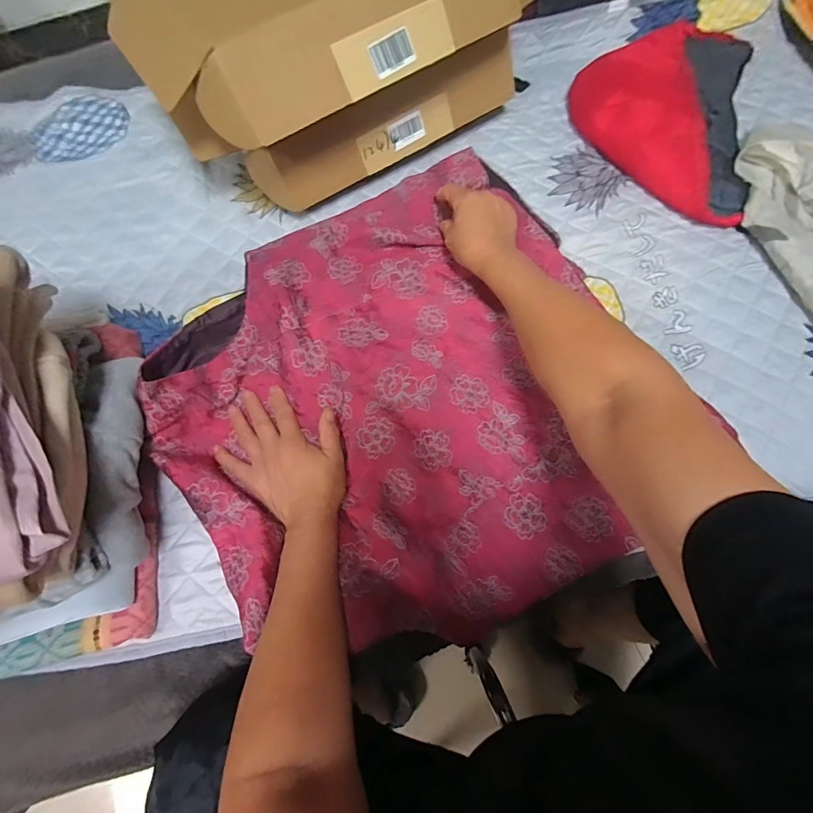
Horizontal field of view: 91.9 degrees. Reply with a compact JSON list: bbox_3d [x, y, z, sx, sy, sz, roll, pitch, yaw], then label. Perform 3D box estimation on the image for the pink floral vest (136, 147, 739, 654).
[{"bbox_3d":[-0.005,-0.019,0.458,0.525,0.053,0.529,-27,75,-7],"label":"pink floral vest"}]

